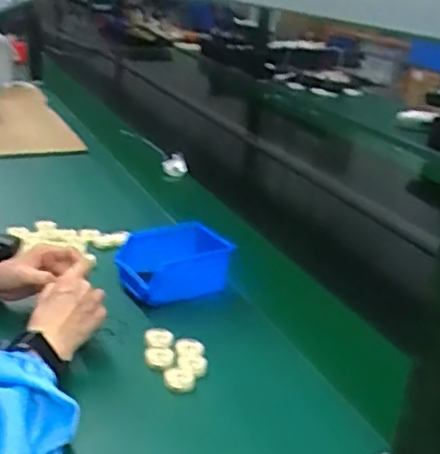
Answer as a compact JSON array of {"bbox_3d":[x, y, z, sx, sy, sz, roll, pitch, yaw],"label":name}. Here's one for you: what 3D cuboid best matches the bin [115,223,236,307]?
[{"bbox_3d":[-0.064,0.052,0.890,0.149,0.072,0.114,-7,25,-25],"label":"bin"}]

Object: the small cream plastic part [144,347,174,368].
[{"bbox_3d":[-0.071,0.153,0.741,0.034,0.009,0.033,4,23,0],"label":"small cream plastic part"}]

